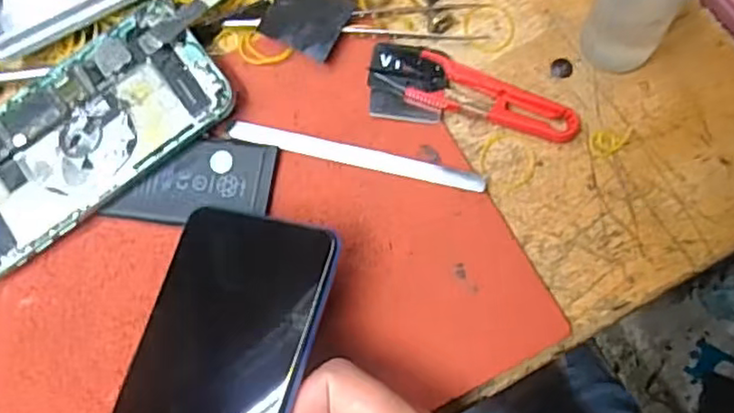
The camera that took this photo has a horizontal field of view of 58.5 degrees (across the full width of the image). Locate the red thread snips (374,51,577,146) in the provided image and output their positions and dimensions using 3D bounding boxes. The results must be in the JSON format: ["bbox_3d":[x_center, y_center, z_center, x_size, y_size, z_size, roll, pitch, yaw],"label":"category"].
[{"bbox_3d":[0.056,-0.054,0.321,0.096,0.010,0.025,16,75,7],"label":"red thread snips"}]

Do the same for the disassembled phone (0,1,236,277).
[{"bbox_3d":[-0.141,-0.034,0.317,0.147,0.013,0.073,-36,75,-8],"label":"disassembled phone"}]

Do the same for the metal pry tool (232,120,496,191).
[{"bbox_3d":[-0.006,-0.024,0.316,0.127,0.005,0.011,13,75,6],"label":"metal pry tool"}]

